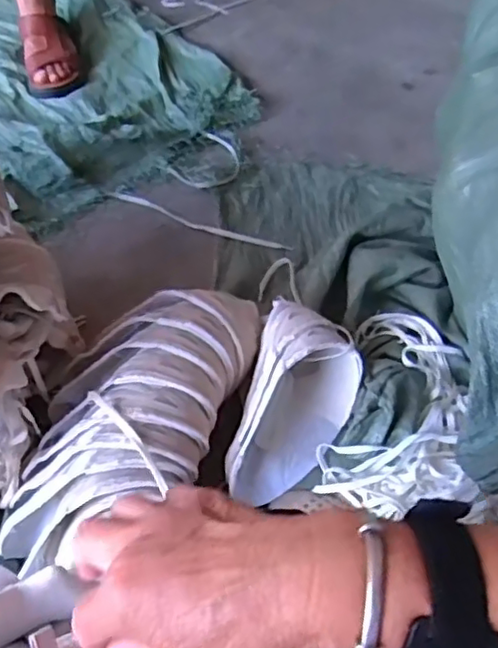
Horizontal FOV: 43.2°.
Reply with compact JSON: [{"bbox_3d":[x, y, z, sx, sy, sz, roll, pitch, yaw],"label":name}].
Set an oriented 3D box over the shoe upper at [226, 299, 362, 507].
[{"bbox_3d":[0.055,0.103,0.777,0.128,0.141,0.227,19,58,10],"label":"shoe upper"}]

